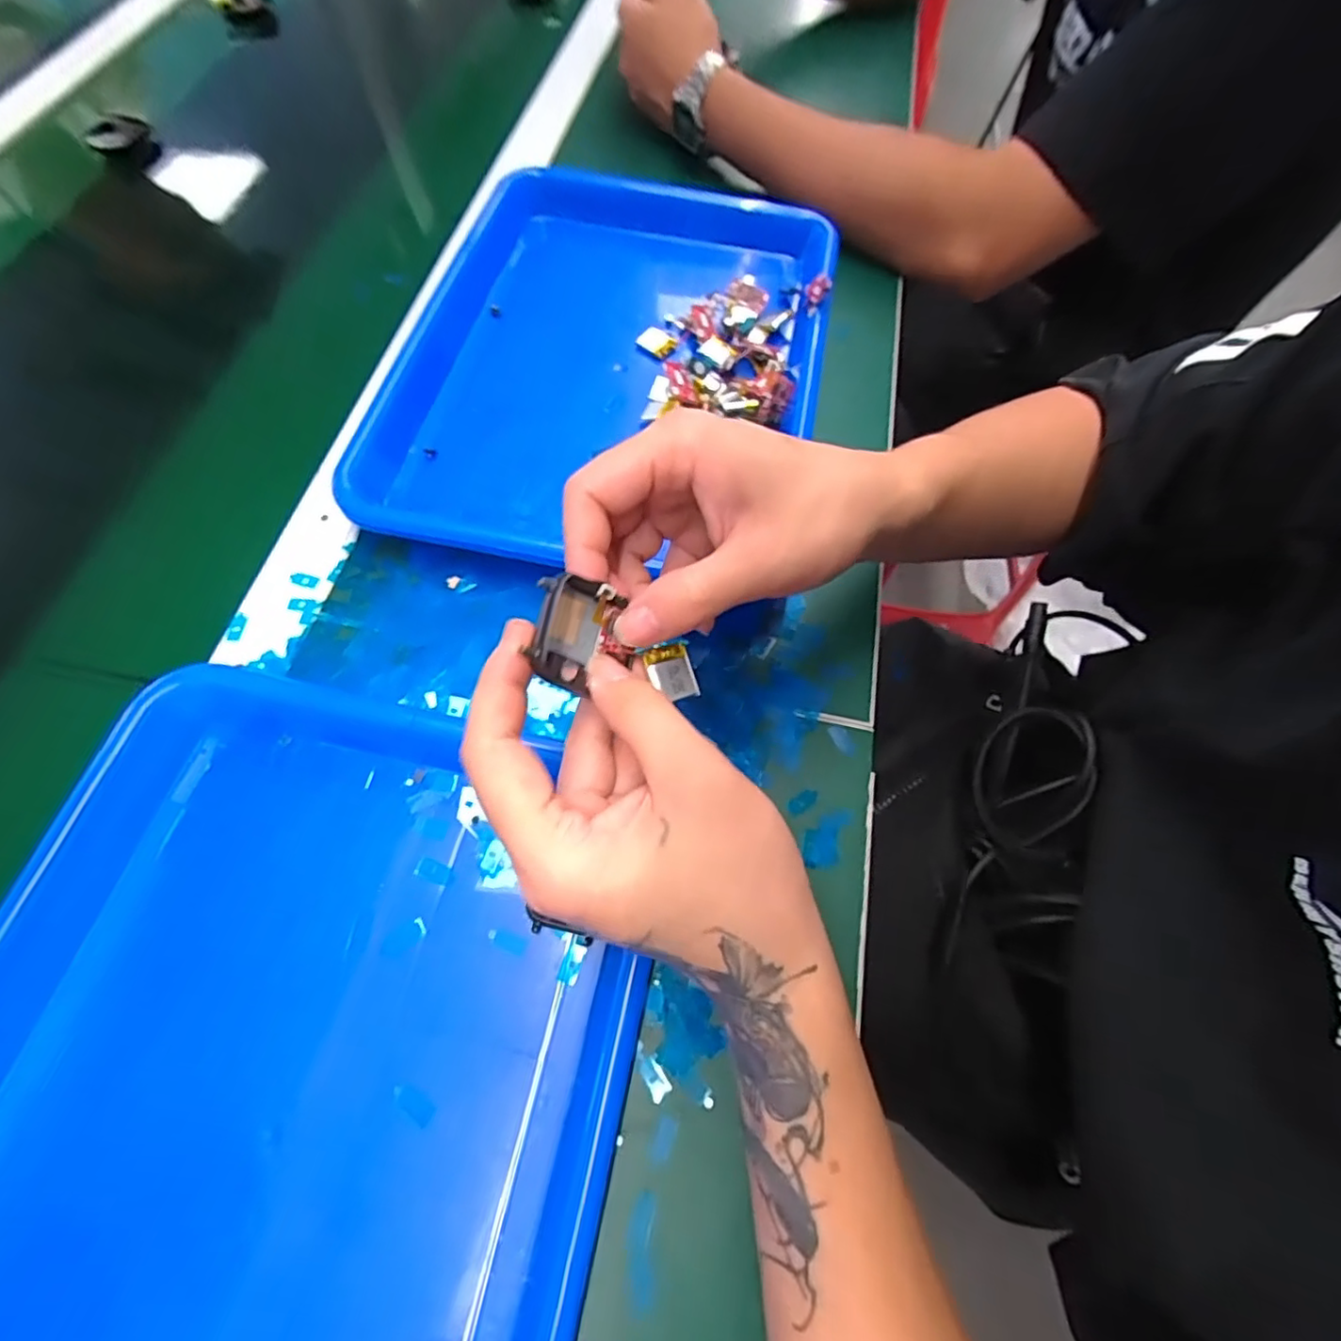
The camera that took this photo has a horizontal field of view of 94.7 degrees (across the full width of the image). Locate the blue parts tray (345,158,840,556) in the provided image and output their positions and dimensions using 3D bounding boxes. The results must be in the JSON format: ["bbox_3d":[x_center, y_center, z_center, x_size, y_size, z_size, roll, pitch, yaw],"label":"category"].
[{"bbox_3d":[-0.043,-0.203,0.402,0.276,0.034,0.334,11,66,3],"label":"blue parts tray"}]

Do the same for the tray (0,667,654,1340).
[{"bbox_3d":[-0.158,0.168,0.226,0.268,0.031,0.320,12,66,3],"label":"tray"}]

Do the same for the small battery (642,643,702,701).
[{"bbox_3d":[0.001,0.001,0.230,0.019,0.004,0.021,-13,80,-34],"label":"small battery"}]

